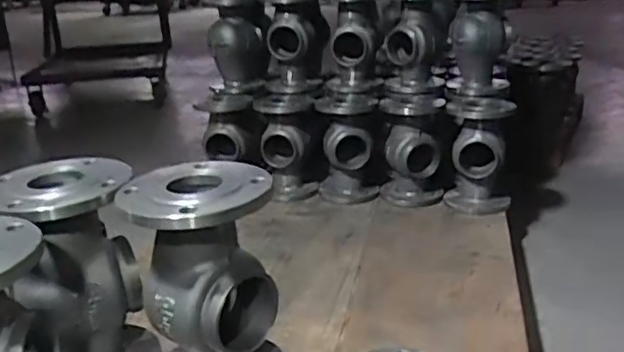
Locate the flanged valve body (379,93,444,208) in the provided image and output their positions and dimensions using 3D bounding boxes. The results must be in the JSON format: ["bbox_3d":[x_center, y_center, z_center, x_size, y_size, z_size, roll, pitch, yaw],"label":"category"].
[{"bbox_3d":[0.278,-0.088,1.731,0.157,0.260,0.160,3,20,14],"label":"flanged valve body"}]

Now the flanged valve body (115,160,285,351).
[{"bbox_3d":[-0.121,0.145,0.756,0.178,0.292,0.171,-5,20,-8],"label":"flanged valve body"}]

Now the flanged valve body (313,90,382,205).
[{"bbox_3d":[0.113,-0.089,1.829,0.180,0.285,0.210,1,20,11],"label":"flanged valve body"}]

